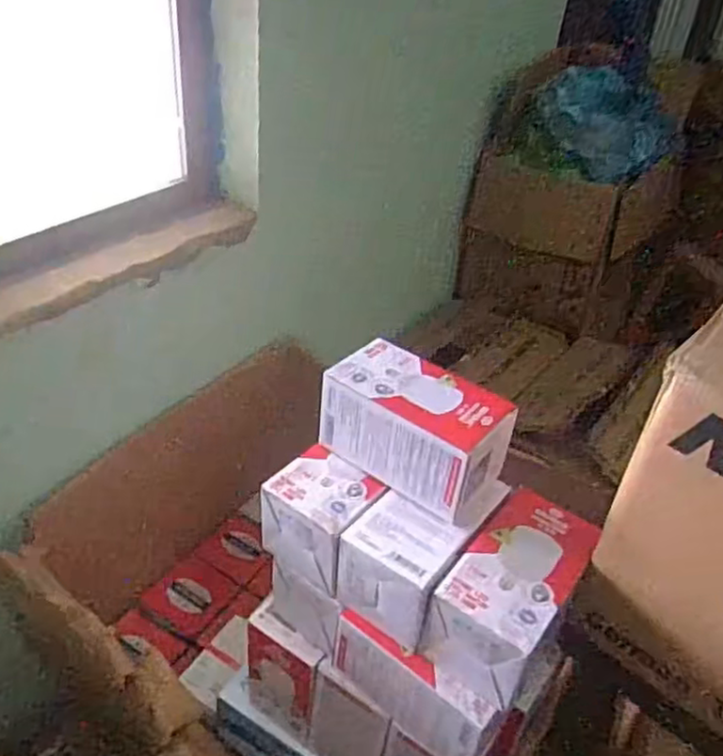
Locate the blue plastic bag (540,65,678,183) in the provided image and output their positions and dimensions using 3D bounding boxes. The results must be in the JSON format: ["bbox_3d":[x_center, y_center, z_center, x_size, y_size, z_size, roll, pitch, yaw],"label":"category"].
[{"bbox_3d":[0.542,-0.573,1.547,0.173,0.171,0.292,-19,43,-28],"label":"blue plastic bag"}]

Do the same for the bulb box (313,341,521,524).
[{"bbox_3d":[0.048,0.042,0.611,0.156,0.083,0.088,28,43,26],"label":"bulb box"}]

